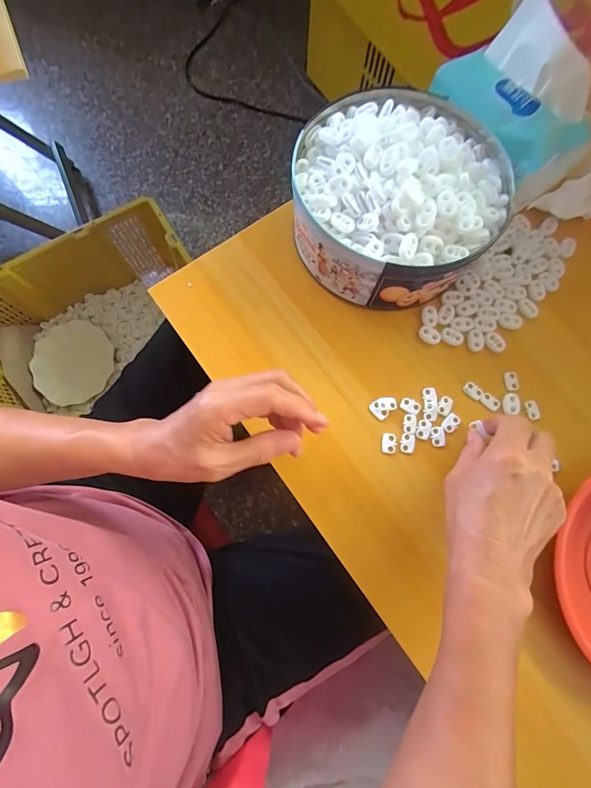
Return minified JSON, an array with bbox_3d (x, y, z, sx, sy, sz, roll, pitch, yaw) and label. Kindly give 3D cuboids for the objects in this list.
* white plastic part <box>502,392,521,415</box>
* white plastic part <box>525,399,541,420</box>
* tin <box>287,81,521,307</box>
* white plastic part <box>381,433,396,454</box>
[{"bbox_3d":[0.209,0.009,0.348,0.016,0.004,0.021,8,78,0],"label":"white plastic part"},{"bbox_3d":[0.230,0.016,0.350,0.011,0.005,0.018,-16,79,-5],"label":"white plastic part"},{"bbox_3d":[0.096,-0.189,0.342,0.188,0.083,0.191,0,78,-1],"label":"tin"},{"bbox_3d":[0.088,0.047,0.338,0.014,0.004,0.019,2,78,-1],"label":"white plastic part"}]

